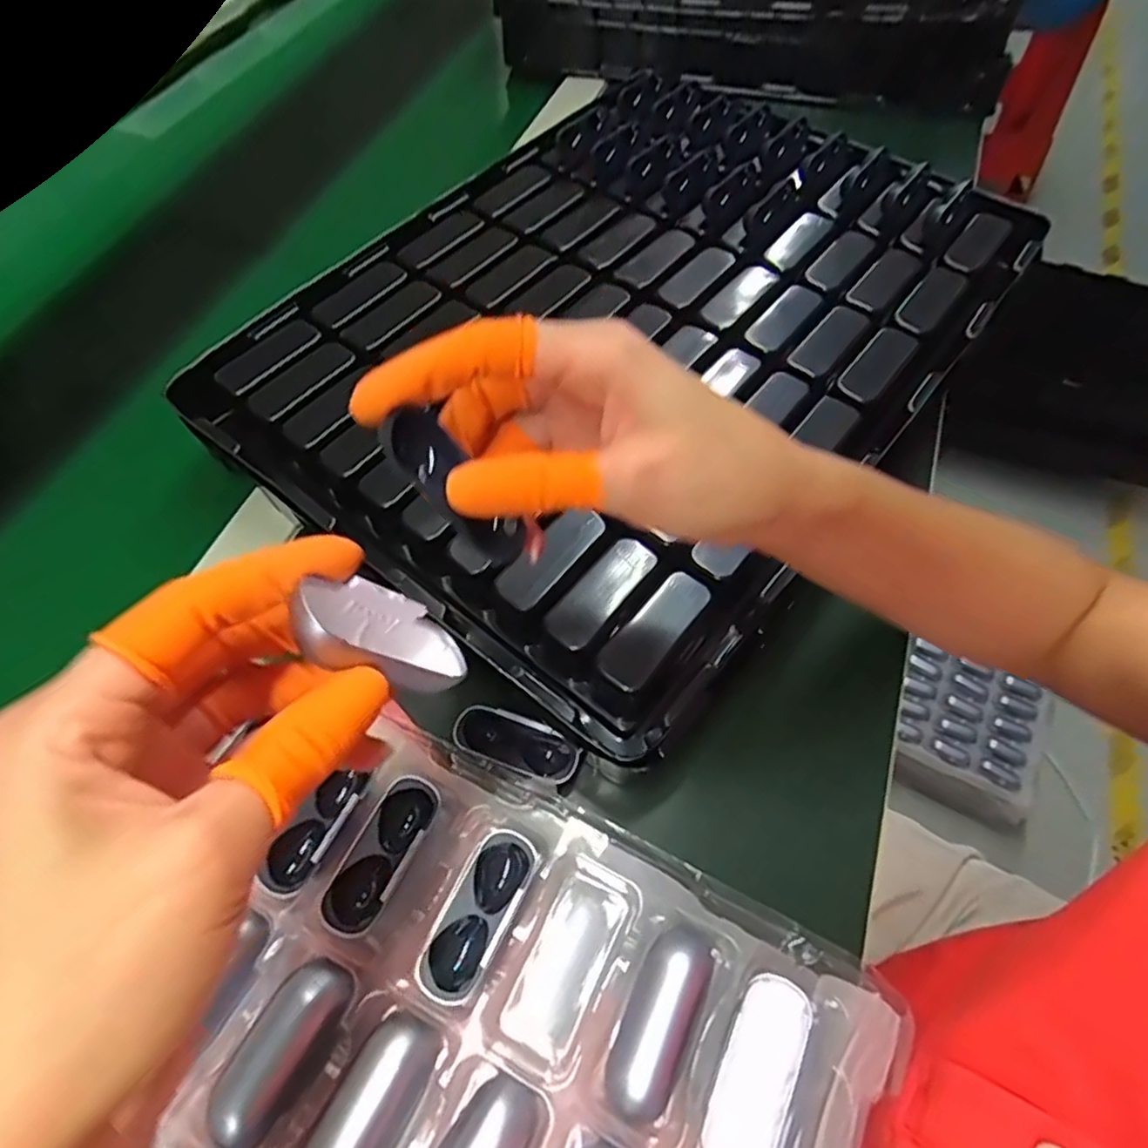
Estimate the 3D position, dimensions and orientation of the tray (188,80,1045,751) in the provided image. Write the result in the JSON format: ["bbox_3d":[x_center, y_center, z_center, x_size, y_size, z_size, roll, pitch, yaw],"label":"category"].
[{"bbox_3d":[0.039,-0.161,0.428,0.356,0.049,0.455,32,66,19],"label":"tray"}]

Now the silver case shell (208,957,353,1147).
[{"bbox_3d":[-0.101,0.165,0.237,0.025,0.012,0.056,29,65,17],"label":"silver case shell"}]

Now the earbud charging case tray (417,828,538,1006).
[{"bbox_3d":[-0.035,0.127,0.256,0.023,0.013,0.060,24,63,15],"label":"earbud charging case tray"}]

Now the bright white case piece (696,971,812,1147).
[{"bbox_3d":[0.061,0.169,0.229,0.024,0.015,0.060,22,63,14],"label":"bright white case piece"}]

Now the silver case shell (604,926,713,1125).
[{"bbox_3d":[0.031,0.158,0.243,0.023,0.011,0.060,22,63,14],"label":"silver case shell"}]

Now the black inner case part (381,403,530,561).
[{"bbox_3d":[-0.036,-0.026,0.213,0.056,0.010,0.020,49,66,-18],"label":"black inner case part"}]

